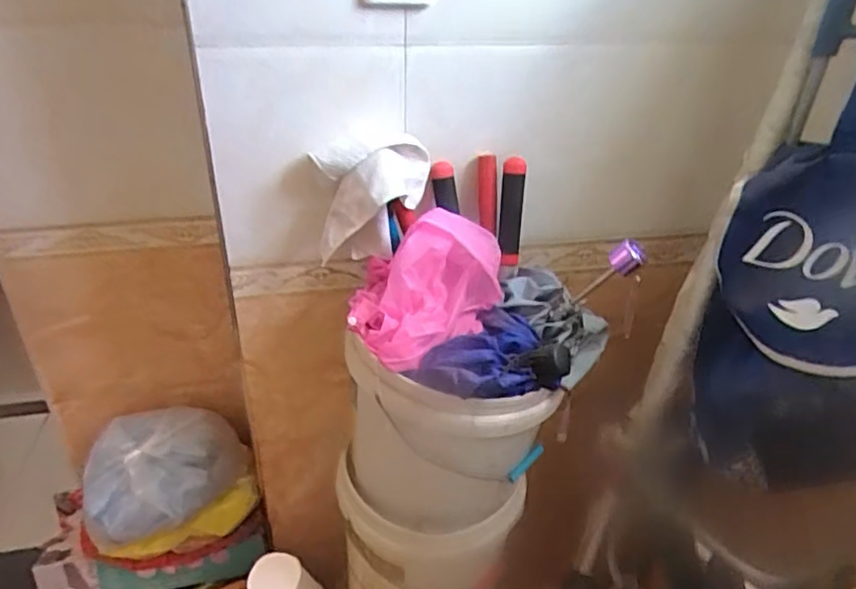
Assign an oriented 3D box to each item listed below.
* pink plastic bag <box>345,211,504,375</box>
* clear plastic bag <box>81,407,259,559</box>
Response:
[{"bbox_3d":[-0.014,-0.015,0.755,0.168,0.118,0.191,14,33,20],"label":"pink plastic bag"},{"bbox_3d":[-0.455,0.328,1.094,0.278,0.152,0.205,0,31,-2],"label":"clear plastic bag"}]

